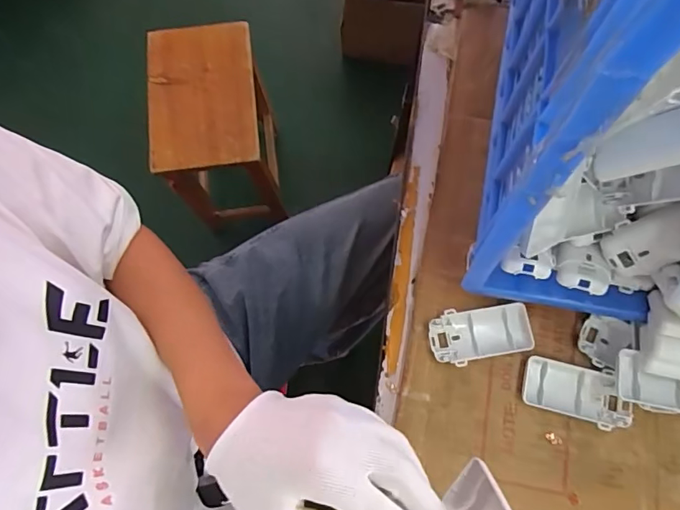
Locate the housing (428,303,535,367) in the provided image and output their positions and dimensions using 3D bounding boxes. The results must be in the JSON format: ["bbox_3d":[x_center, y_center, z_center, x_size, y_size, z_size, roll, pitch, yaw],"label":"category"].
[{"bbox_3d":[0.136,0.077,0.470,0.096,0.016,0.049,-6,72,0],"label":"housing"}]

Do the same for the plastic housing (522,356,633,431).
[{"bbox_3d":[0.220,0.129,0.452,0.096,0.017,0.050,11,73,5],"label":"plastic housing"}]

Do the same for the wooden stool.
[{"bbox_3d":[-0.253,-0.246,1.082,0.236,0.316,0.369,-8,72,-1],"label":"wooden stool"}]

